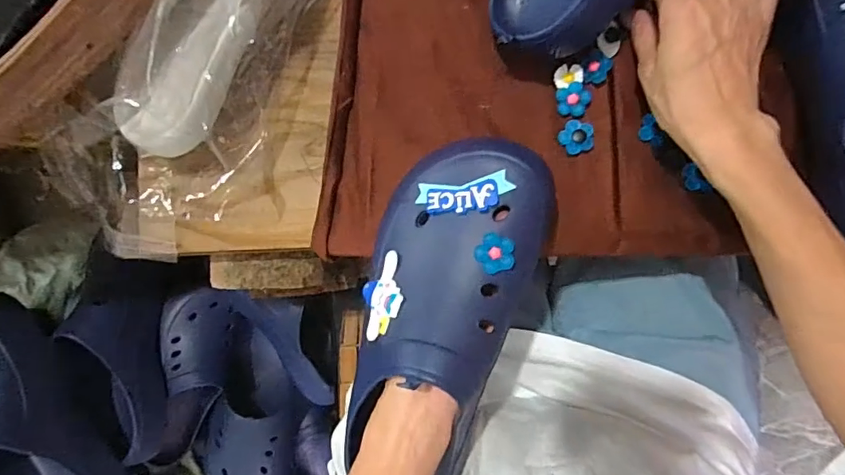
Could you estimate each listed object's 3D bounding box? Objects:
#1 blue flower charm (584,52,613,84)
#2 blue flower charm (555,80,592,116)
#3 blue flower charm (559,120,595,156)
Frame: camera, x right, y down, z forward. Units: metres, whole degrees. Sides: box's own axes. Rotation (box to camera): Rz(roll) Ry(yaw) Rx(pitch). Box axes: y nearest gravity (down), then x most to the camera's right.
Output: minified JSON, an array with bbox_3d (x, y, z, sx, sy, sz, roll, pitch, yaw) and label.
[{"bbox_3d":[0.130,-0.126,0.374,0.020,0.004,0.023,28,93,6],"label":"blue flower charm"},{"bbox_3d":[0.113,-0.103,0.374,0.024,0.007,0.024,0,90,7],"label":"blue flower charm"},{"bbox_3d":[0.114,-0.075,0.371,0.024,0.006,0.025,0,90,7],"label":"blue flower charm"}]

